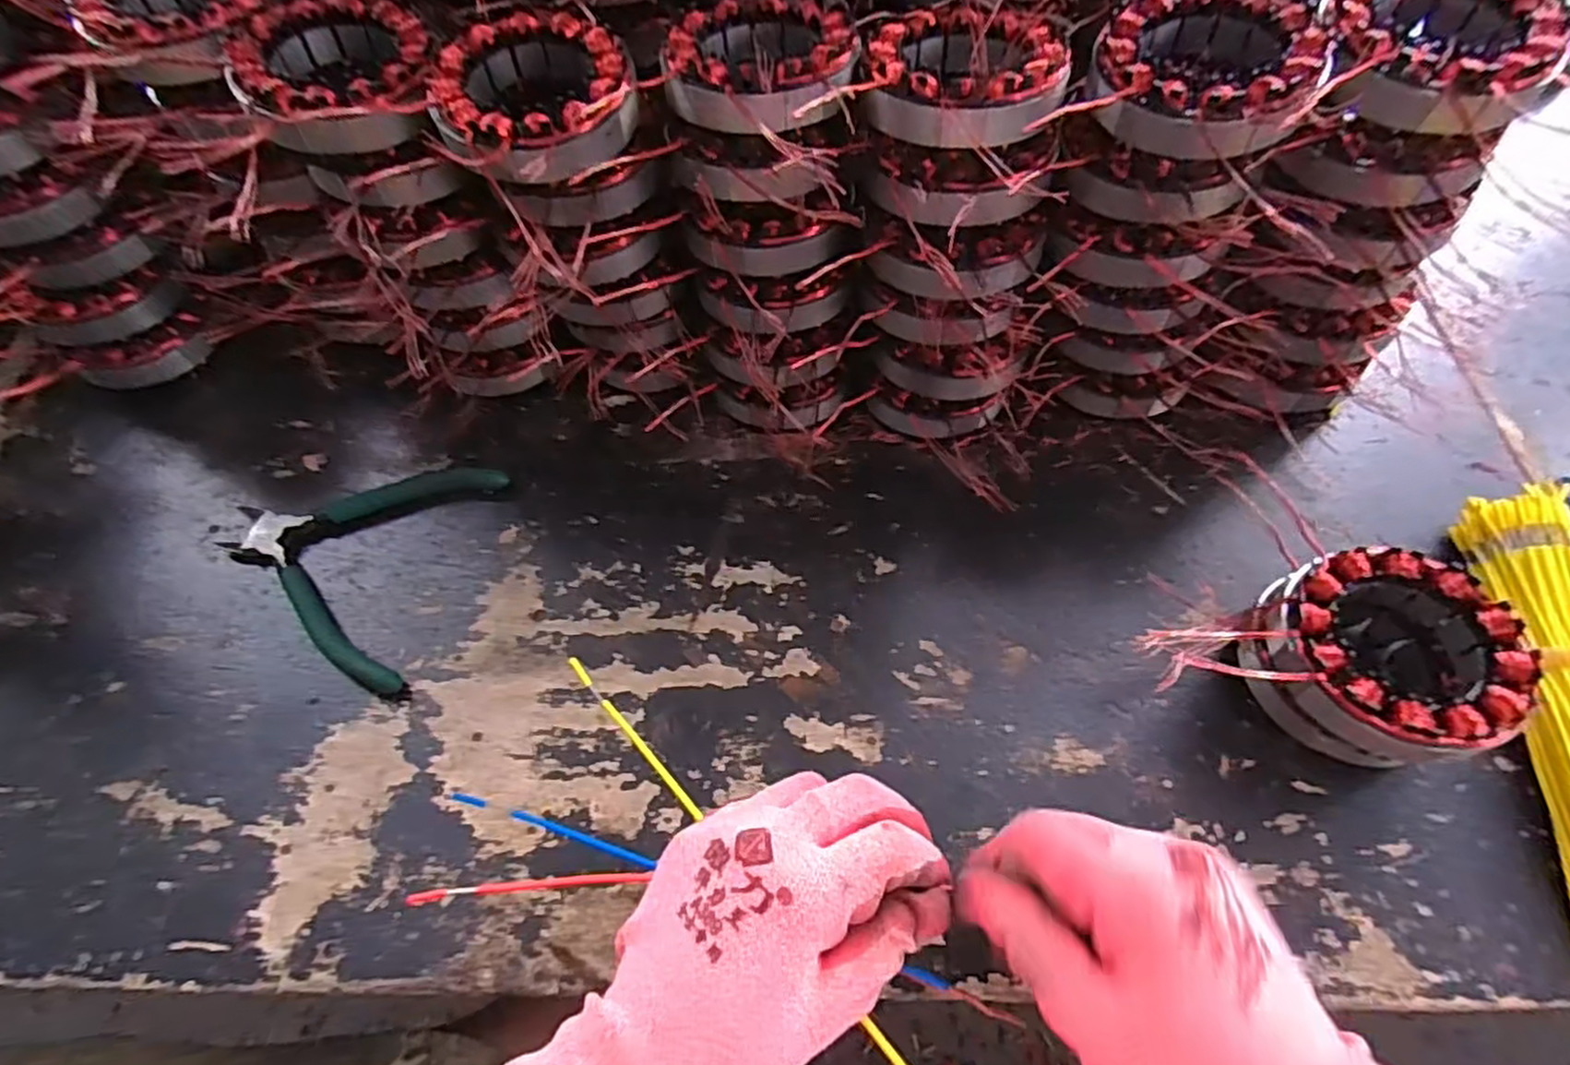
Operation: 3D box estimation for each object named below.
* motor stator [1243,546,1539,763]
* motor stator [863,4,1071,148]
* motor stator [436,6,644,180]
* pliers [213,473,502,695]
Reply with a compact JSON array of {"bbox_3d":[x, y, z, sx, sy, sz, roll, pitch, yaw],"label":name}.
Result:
[{"bbox_3d":[0.252,0.056,0.321,0.084,0.064,0.081,-22,62,-10],"label":"motor stator"},{"bbox_3d":[0.077,-0.200,0.316,0.083,0.028,0.086,2,60,3],"label":"motor stator"},{"bbox_3d":[-0.110,-0.189,0.327,0.082,0.037,0.087,-1,60,2],"label":"motor stator"},{"bbox_3d":[-0.234,0.004,0.398,0.134,0.011,0.130,16,62,11],"label":"pliers"}]

